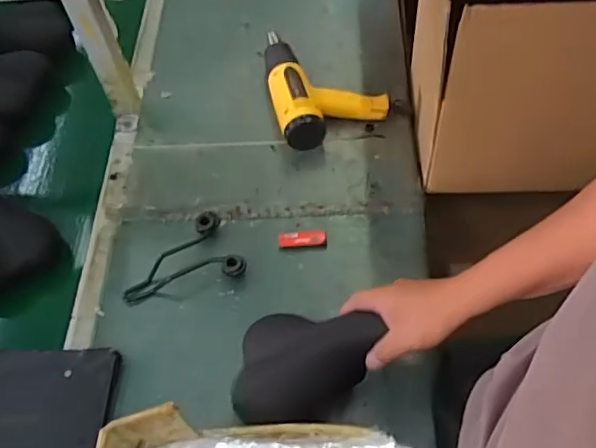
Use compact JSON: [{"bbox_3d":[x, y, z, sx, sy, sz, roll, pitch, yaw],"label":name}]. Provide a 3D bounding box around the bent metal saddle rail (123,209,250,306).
[{"bbox_3d":[-0.183,0.058,0.866,0.178,0.028,0.118,-26,60,-12],"label":"bent metal saddle rail"}]

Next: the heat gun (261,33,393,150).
[{"bbox_3d":[0.043,-0.258,1.023,0.198,0.070,0.249,-14,58,-5],"label":"heat gun"}]

